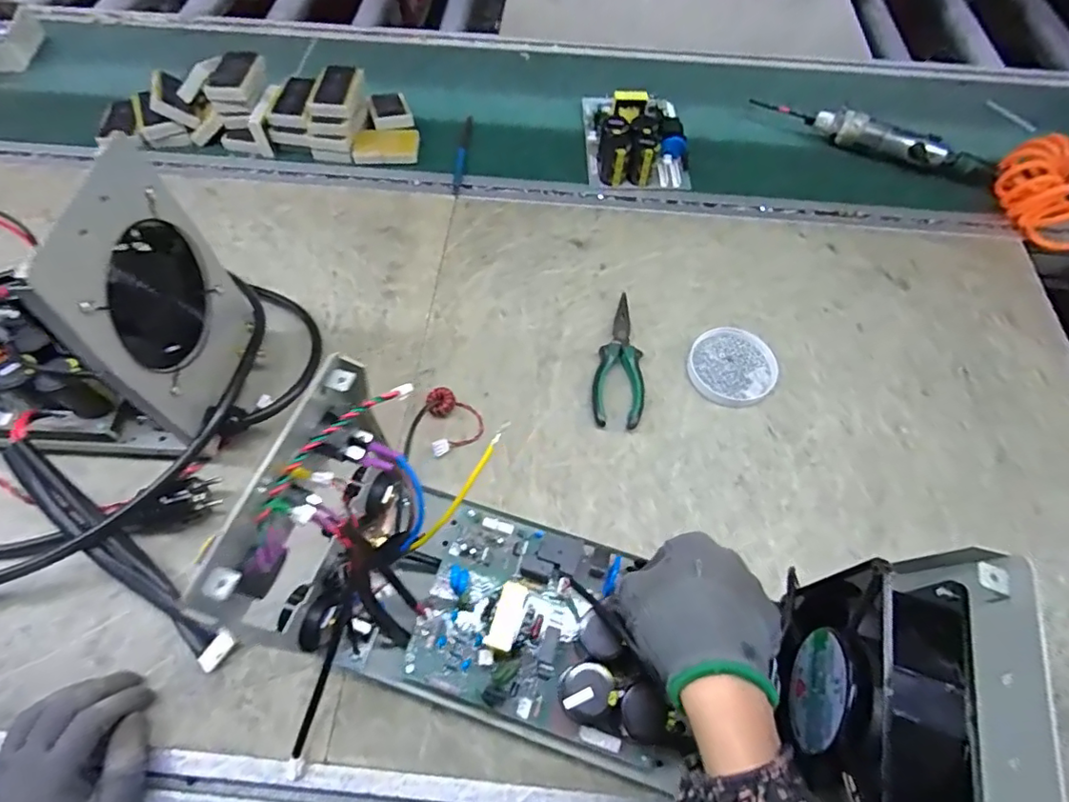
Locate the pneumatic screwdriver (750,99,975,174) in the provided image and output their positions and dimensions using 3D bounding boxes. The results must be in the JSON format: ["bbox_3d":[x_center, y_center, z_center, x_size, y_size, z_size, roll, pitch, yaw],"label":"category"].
[{"bbox_3d":[0.440,-0.357,0.712,0.271,0.040,0.031,26,65,13],"label":"pneumatic screwdriver"}]

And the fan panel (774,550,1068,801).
[{"bbox_3d":[0.171,0.148,0.255,0.051,0.131,0.141,16,63,8],"label":"fan panel"}]

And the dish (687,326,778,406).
[{"bbox_3d":[0.207,-0.038,0.557,0.086,0.008,0.090,0,62,0],"label":"dish"}]

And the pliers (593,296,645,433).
[{"bbox_3d":[0.093,-0.046,0.556,0.050,0.022,0.155,9,62,5],"label":"pliers"}]

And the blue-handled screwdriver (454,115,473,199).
[{"bbox_3d":[-0.098,-0.329,0.711,0.013,0.009,0.143,6,62,3],"label":"blue-handled screwdriver"}]

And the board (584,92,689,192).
[{"bbox_3d":[0.135,-0.364,0.709,0.131,0.057,0.176,-1,62,-1],"label":"board"}]

